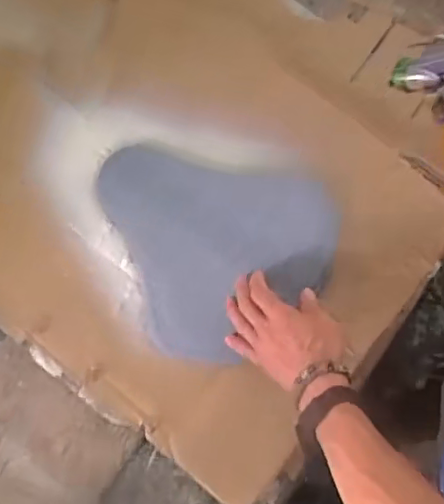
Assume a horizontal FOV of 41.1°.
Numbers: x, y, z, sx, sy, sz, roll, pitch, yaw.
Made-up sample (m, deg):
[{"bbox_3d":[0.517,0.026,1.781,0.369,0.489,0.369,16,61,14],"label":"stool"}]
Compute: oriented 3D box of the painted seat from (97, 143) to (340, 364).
[{"bbox_3d":[-0.017,-0.001,0.739,0.298,0.053,0.251,11,75,5],"label":"painted seat"}]

